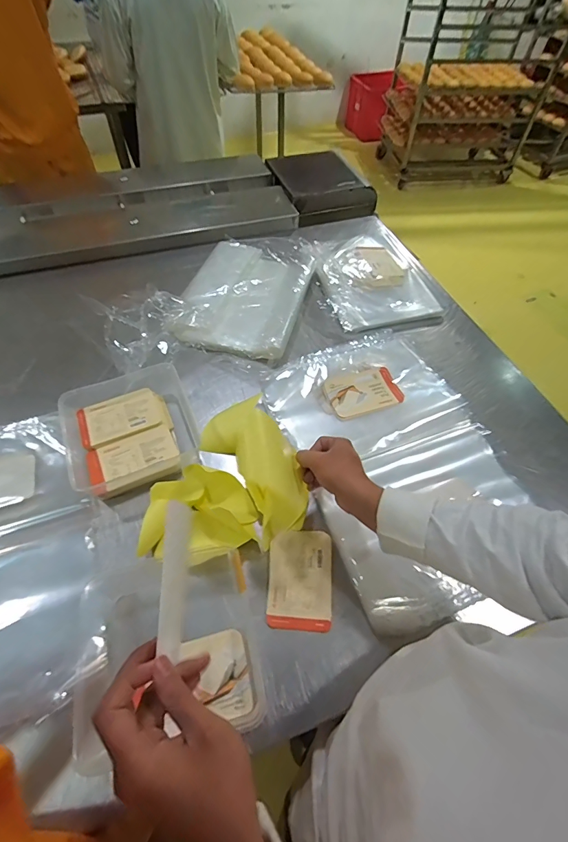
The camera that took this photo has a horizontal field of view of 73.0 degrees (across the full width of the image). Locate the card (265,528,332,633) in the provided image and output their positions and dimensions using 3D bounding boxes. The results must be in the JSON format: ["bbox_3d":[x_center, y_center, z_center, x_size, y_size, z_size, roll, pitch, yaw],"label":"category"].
[{"bbox_3d":[0.023,0.218,0.541,0.086,0.005,0.132,5,57,-2],"label":"card"}]

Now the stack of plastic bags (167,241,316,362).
[{"bbox_3d":[-0.089,-0.284,0.855,0.261,0.039,0.357,12,56,7],"label":"stack of plastic bags"}]

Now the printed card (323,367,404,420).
[{"bbox_3d":[0.150,-0.055,0.714,0.138,0.009,0.095,-16,56,-11],"label":"printed card"}]

